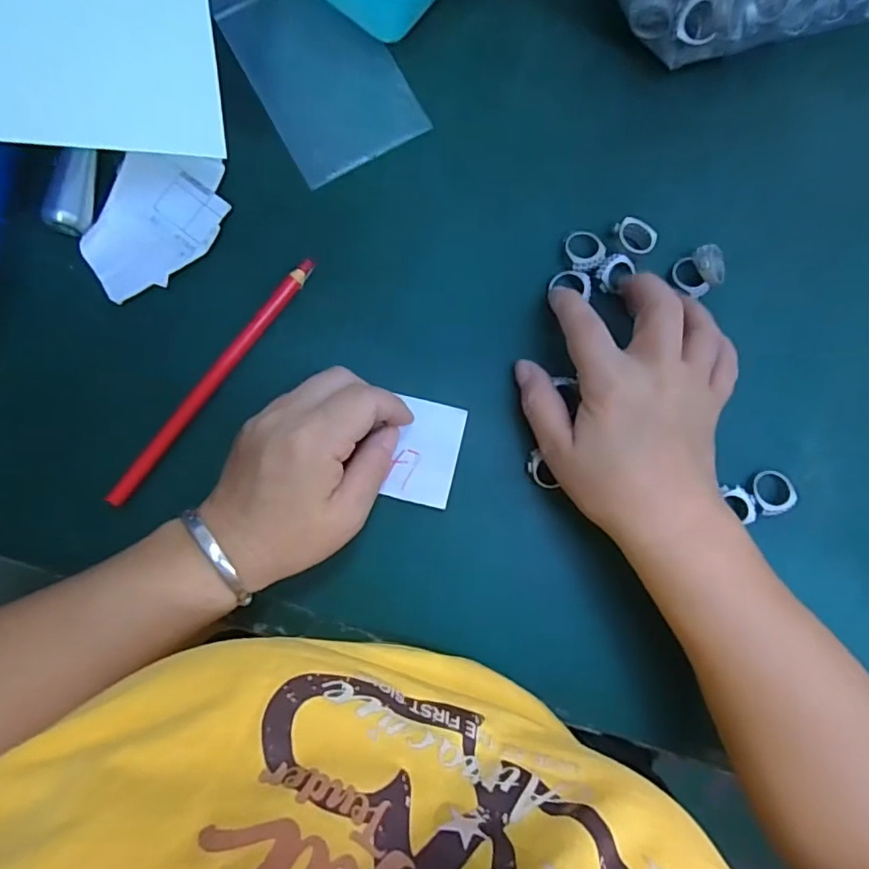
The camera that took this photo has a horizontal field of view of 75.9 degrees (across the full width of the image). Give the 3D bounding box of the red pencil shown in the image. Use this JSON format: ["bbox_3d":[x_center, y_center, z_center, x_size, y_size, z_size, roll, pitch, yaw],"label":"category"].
[{"bbox_3d":[-0.118,-0.030,0.301,0.009,0.010,0.162,38,85,-1],"label":"red pencil"}]

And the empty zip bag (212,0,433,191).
[{"bbox_3d":[-0.064,-0.208,0.317,0.077,0.007,0.121,-30,90,-7],"label":"empty zip bag"}]

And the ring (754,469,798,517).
[{"bbox_3d":[0.196,0.033,0.321,0.026,0.007,0.024,0,87,-3],"label":"ring"}]

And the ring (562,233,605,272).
[{"bbox_3d":[0.087,-0.106,0.322,0.022,0.005,0.025,-18,88,-4],"label":"ring"}]

